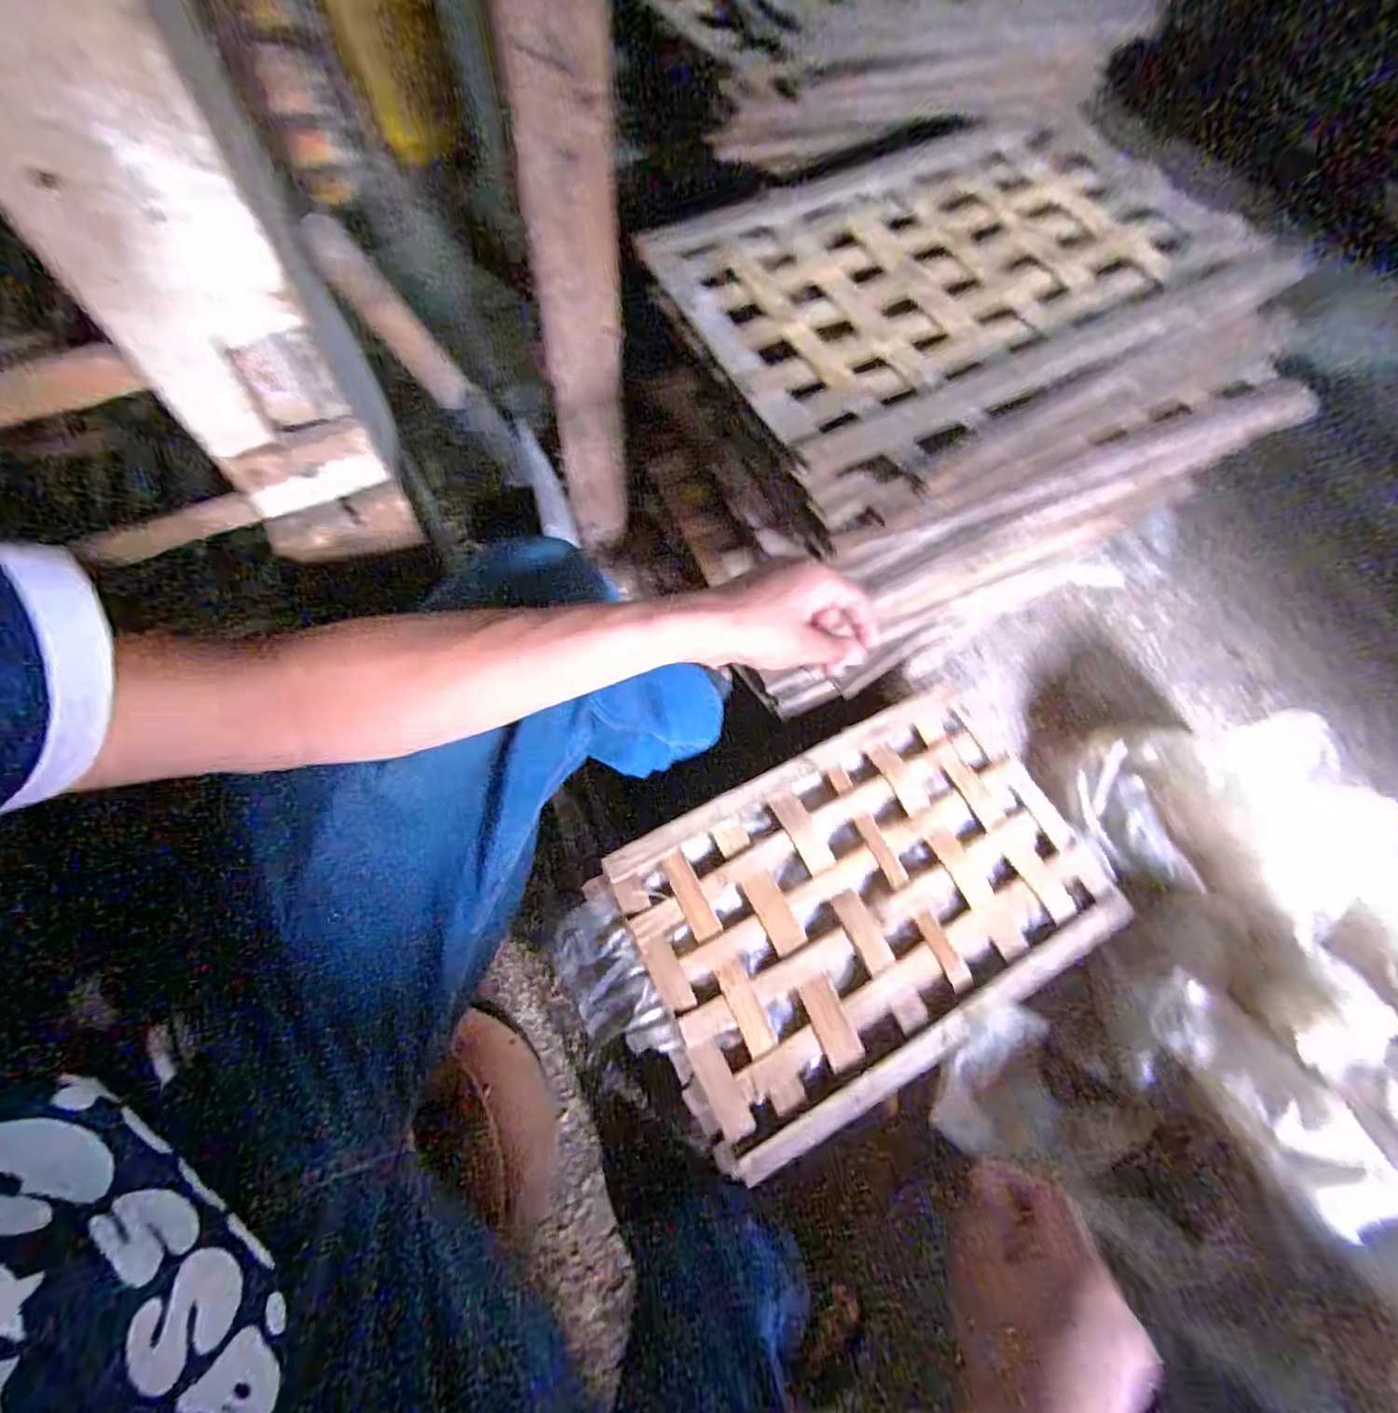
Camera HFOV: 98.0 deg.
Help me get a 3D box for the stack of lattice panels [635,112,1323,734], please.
[{"bbox_3d":[0.273,-0.346,0.754,0.600,0.354,0.424,-23,69,-12],"label":"stack of lattice panels"}]

